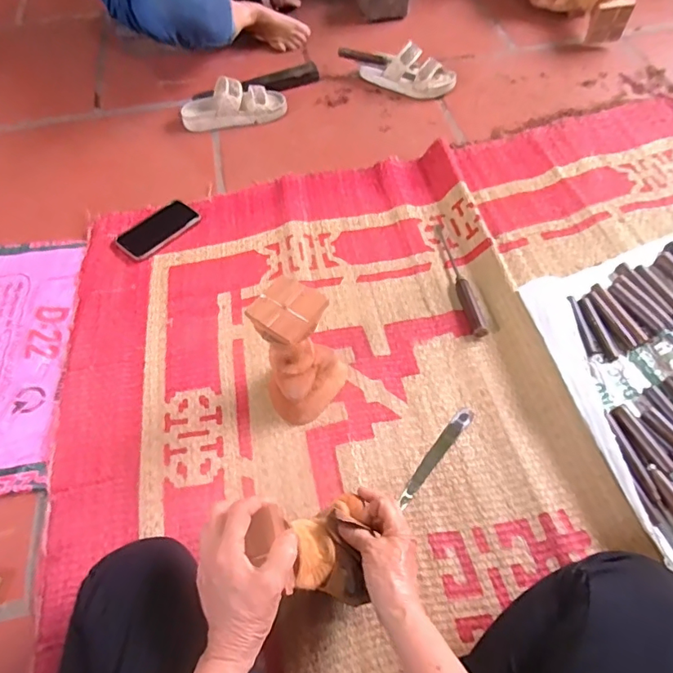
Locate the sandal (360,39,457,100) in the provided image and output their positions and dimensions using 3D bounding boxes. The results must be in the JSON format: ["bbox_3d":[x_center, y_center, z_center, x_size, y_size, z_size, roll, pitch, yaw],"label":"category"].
[{"bbox_3d":[0.160,-0.608,1.131,0.216,0.069,0.082,27,63,19],"label":"sandal"}]

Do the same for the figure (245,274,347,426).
[{"bbox_3d":[-0.055,0.027,0.680,0.101,0.171,0.117,28,64,19],"label":"figure"}]

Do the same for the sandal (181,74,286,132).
[{"bbox_3d":[-0.228,-0.516,1.097,0.227,0.073,0.080,-5,58,1],"label":"sandal"}]

